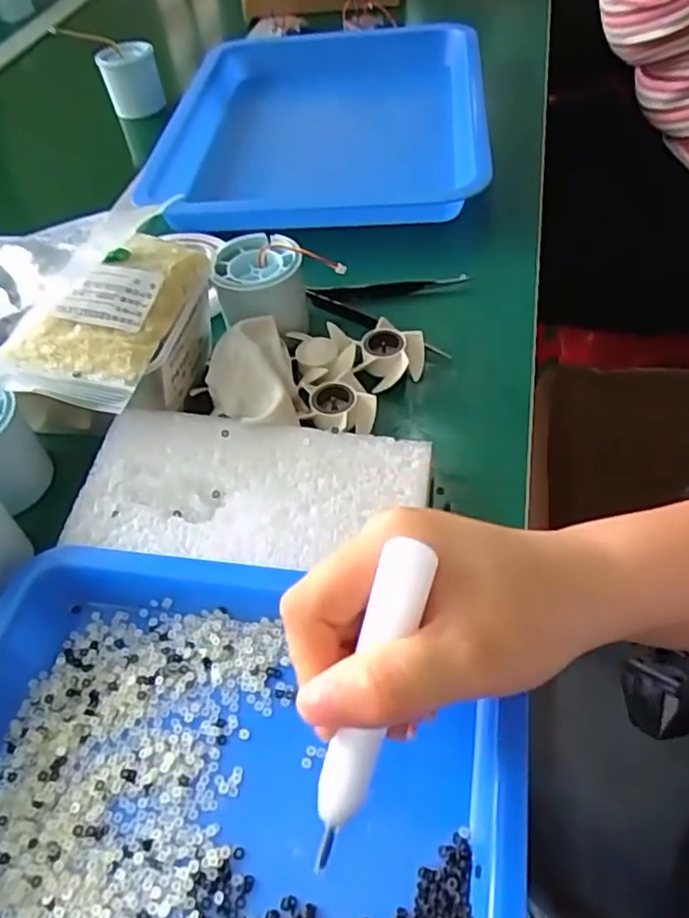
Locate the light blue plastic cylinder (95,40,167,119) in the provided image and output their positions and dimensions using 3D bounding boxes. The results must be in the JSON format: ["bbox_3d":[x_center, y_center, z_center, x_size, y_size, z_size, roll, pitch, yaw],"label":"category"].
[{"bbox_3d":[-0.214,-0.381,0.673,0.053,0.055,0.049,-20,48,-11],"label":"light blue plastic cylinder"}]

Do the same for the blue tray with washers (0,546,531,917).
[{"bbox_3d":[-0.054,0.120,0.238,0.226,0.027,0.170,5,48,11],"label":"blue tray with washers"}]

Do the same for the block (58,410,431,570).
[{"bbox_3d":[-0.044,0.018,0.319,0.161,0.029,0.076,3,48,9],"label":"block"}]

